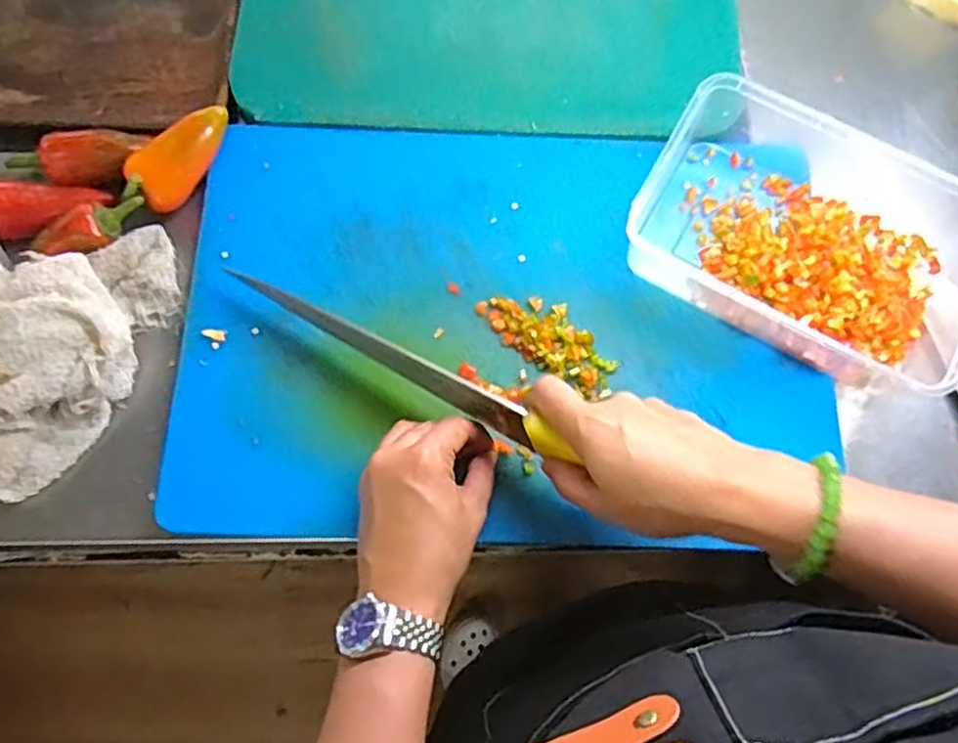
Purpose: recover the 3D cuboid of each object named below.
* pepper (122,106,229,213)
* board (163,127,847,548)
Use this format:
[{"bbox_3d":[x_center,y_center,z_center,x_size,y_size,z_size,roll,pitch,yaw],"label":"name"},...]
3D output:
[{"bbox_3d":[-0.215,-0.156,0.522,0.034,0.030,0.092,35,76,9],"label":"pepper"},{"bbox_3d":[0.017,-0.033,0.508,0.420,0.020,0.296,1,73,-1],"label":"board"}]

